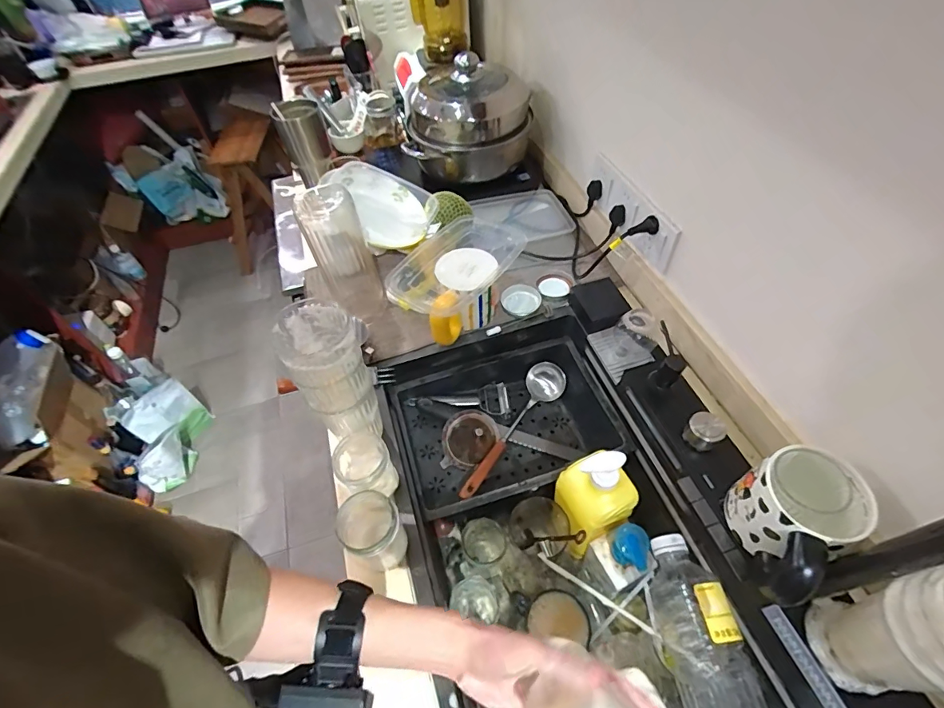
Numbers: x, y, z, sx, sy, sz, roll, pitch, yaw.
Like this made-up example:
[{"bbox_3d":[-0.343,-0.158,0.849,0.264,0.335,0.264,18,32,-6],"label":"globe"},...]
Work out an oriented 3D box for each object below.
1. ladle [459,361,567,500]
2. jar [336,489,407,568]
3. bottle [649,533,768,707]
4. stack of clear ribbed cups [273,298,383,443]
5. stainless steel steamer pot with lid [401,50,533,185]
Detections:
[{"bbox_3d":[0.059,0.122,0.749,0.067,0.065,0.289,31,61,24],"label":"ladle"},{"bbox_3d":[-0.112,0.202,0.507,0.067,0.100,0.062,-2,53,2],"label":"jar"},{"bbox_3d":[0.253,0.342,0.468,0.076,0.088,0.275,-8,53,-3],"label":"bottle"},{"bbox_3d":[-0.162,0.033,0.536,0.081,0.192,0.079,-37,59,-22],"label":"stack of clear ribbed cups"},{"bbox_3d":[-0.005,-0.471,0.915,0.240,0.210,0.219,-2,53,2],"label":"stainless steel steamer pot with lid"}]

